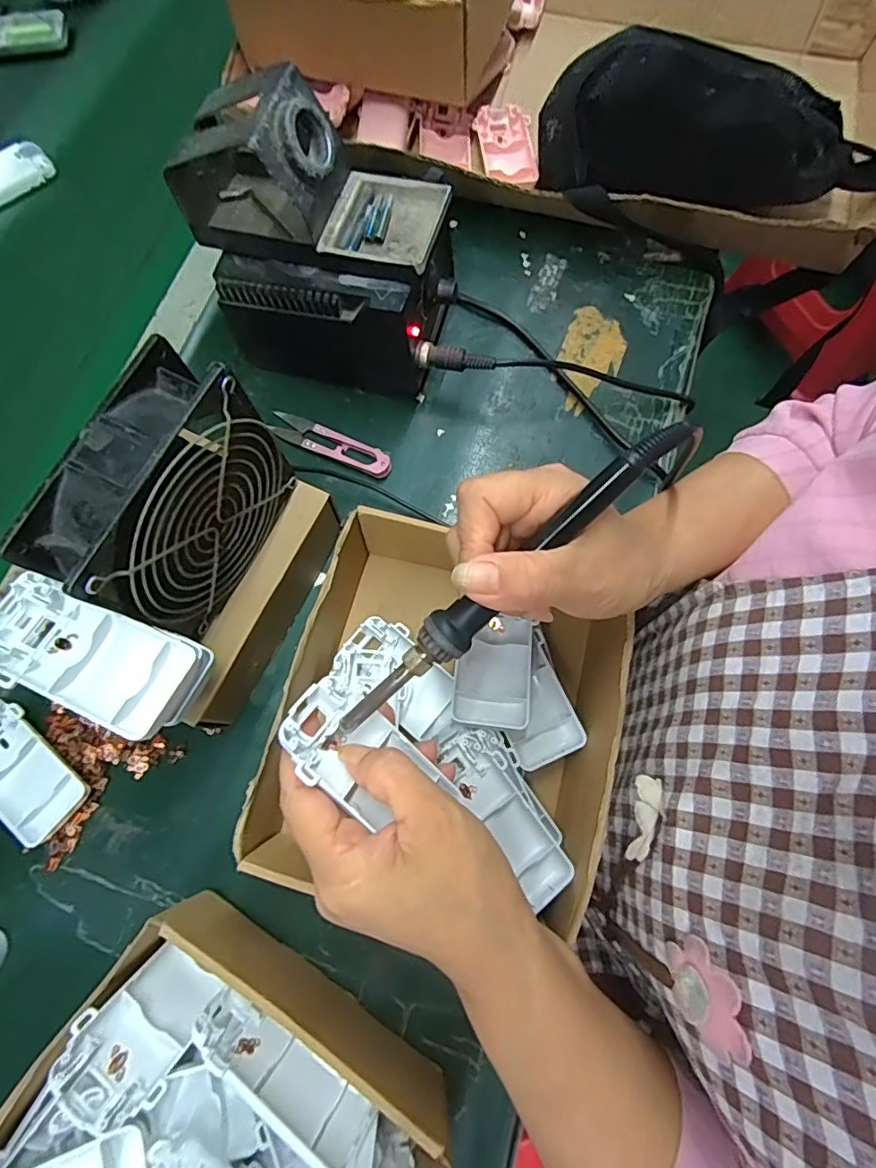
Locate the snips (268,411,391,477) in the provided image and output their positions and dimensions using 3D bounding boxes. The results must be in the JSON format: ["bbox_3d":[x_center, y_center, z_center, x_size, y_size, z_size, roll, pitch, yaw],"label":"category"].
[{"bbox_3d":[-0.082,-0.109,0.422,0.102,0.011,0.023,24,76,8],"label":"snips"}]

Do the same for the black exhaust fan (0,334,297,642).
[{"bbox_3d":[-0.134,-0.040,0.288,0.045,0.113,0.117,25,76,8],"label":"black exhaust fan"}]

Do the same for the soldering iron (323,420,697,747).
[{"bbox_3d":[0.025,0.004,0.244,0.207,0.021,0.019,-43,77,6],"label":"soldering iron"}]

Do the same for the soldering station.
[{"bbox_3d":[-0.080,-0.226,0.380,0.172,0.158,0.103,14,75,5],"label":"soldering station"}]

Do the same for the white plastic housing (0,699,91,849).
[{"bbox_3d":[-0.268,0.117,0.352,0.098,0.020,0.045,37,78,10],"label":"white plastic housing"}]

